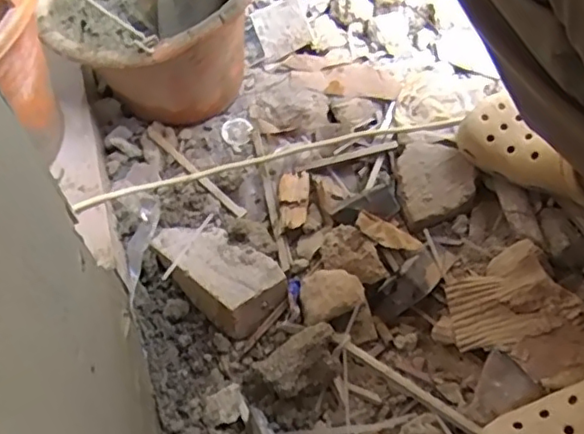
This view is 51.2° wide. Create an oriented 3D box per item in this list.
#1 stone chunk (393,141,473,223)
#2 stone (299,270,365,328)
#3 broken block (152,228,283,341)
[{"bbox_3d":[0.154,-0.044,0.670,0.079,0.027,0.091,-12,57,-4],"label":"stone chunk"},{"bbox_3d":[0.037,0.076,0.613,0.067,0.025,0.048,-24,59,-11],"label":"stone"},{"bbox_3d":[-0.081,0.046,0.632,0.083,0.042,0.159,-40,63,-20],"label":"broken block"}]

